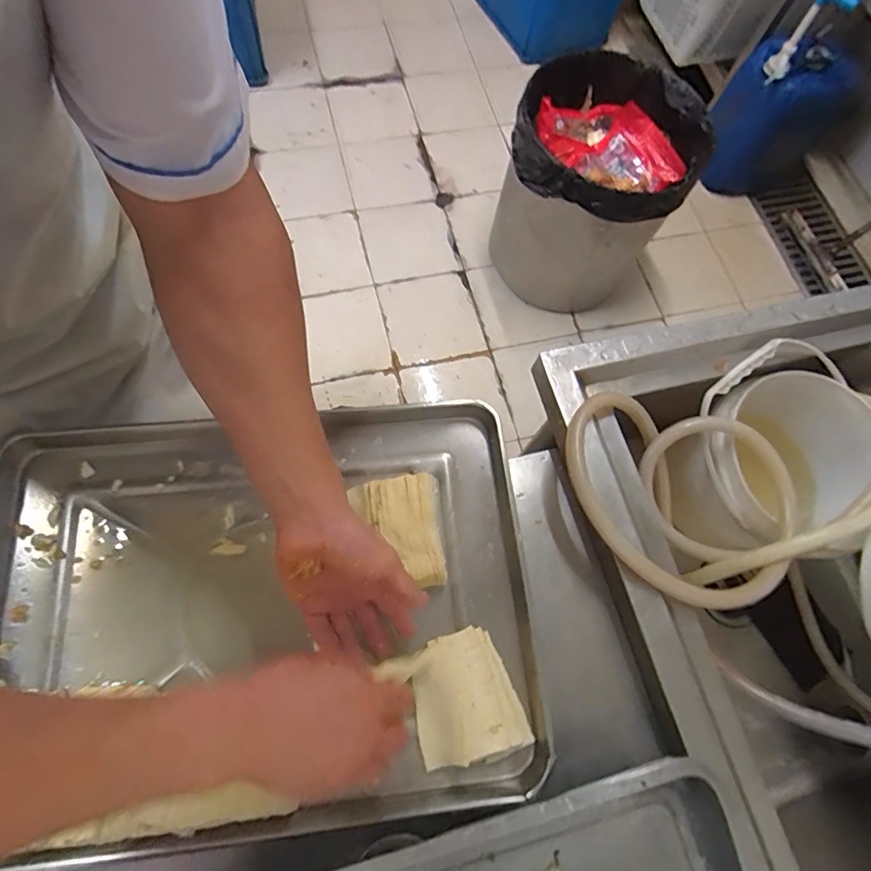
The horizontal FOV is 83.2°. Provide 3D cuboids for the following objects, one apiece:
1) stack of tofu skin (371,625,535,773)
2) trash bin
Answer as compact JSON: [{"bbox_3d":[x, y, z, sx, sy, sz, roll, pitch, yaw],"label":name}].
[{"bbox_3d":[0.024,0.270,0.502,0.111,0.016,0.120,-21,71,-11],"label":"stack of tofu skin"},{"bbox_3d":[0.425,-0.674,1.444,0.458,0.511,0.464,35,73,8],"label":"trash bin"}]

